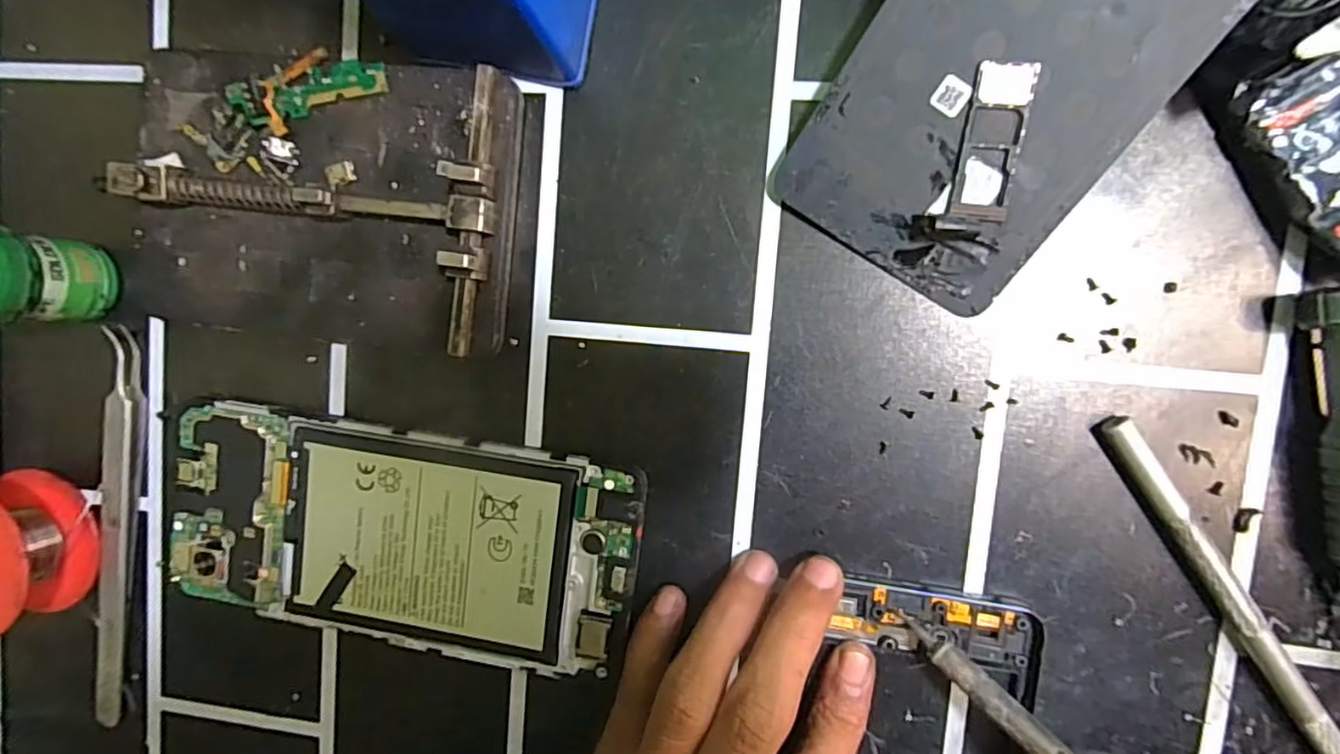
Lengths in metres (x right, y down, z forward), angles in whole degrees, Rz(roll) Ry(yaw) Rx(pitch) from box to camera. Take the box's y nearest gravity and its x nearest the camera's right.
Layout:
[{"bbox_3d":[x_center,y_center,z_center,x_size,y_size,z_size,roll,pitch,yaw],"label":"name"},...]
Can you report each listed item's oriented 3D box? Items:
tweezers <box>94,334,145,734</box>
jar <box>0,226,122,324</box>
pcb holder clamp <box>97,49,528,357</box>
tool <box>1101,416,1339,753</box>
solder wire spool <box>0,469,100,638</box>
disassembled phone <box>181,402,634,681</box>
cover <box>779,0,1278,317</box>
[{"bbox_3d":[-0.198,0.057,0.228,0.010,0.008,0.146,10,95,7],"label":"tweezers"},{"bbox_3d":[-0.208,-0.032,0.207,0.025,0.040,0.029,5,95,8],"label":"jar"},{"bbox_3d":[-0.115,-0.056,0.204,0.131,0.024,0.087,7,95,8],"label":"pcb holder clamp"},{"bbox_3d":[0.163,0.071,0.180,0.009,0.008,0.141,-34,89,9],"label":"tool"},{"bbox_3d":[-0.233,0.061,0.224,0.051,0.028,0.052,1,94,8],"label":"solder wire spool"},{"bbox_3d":[-0.091,0.054,0.214,0.159,0.008,0.072,8,95,7],"label":"disassembled phone"},{"bbox_3d":[0.101,-0.098,0.155,0.077,0.006,0.164,32,116,-2],"label":"cover"}]

